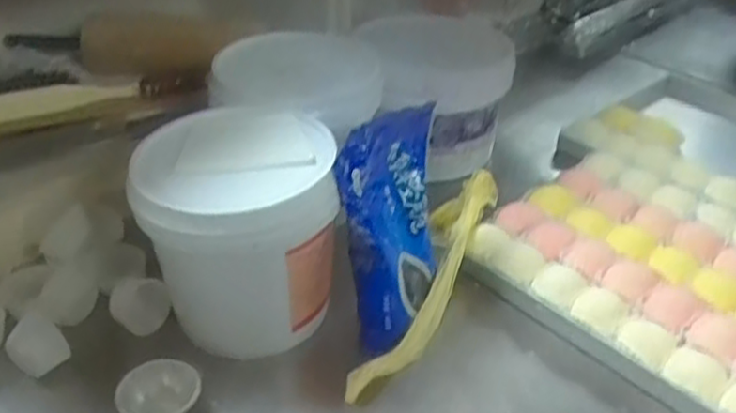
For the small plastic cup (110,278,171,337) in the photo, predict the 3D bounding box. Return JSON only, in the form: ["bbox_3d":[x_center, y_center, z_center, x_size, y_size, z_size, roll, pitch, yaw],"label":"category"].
[{"bbox_3d":[-0.235,0.102,0.773,0.055,0.045,0.047,-29,45,-34],"label":"small plastic cup"}]

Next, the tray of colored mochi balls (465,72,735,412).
[{"bbox_3d":[0.400,0.008,0.876,0.458,0.075,0.538,30,45,35],"label":"tray of colored mochi balls"}]

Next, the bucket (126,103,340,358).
[{"bbox_3d":[-0.121,0.022,0.744,0.177,0.190,0.161,0,36,0],"label":"bucket"}]

